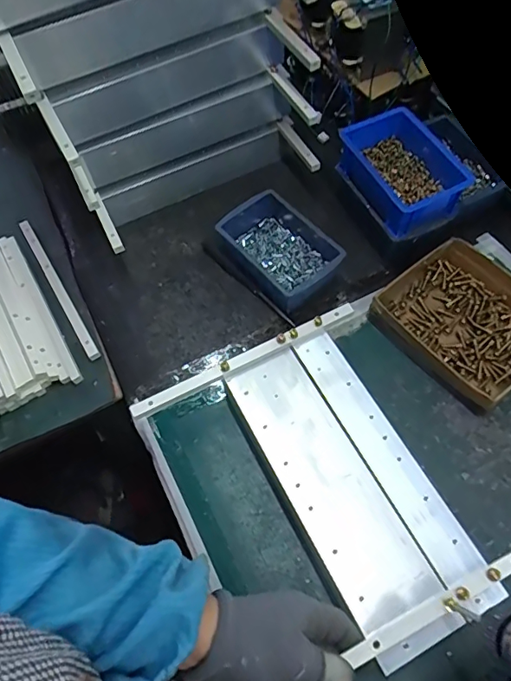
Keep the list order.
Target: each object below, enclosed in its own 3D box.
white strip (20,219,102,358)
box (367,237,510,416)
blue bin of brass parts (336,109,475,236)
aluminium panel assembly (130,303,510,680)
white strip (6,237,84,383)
[{"bbox_3d":[-0.255,-0.069,0.618,0.014,0.016,0.245,-31,64,-12],"label":"white strip"},{"bbox_3d":[0.242,-0.025,0.549,0.159,0.037,0.174,-37,65,-15],"label":"box"},{"bbox_3d":[0.182,-0.211,0.598,0.116,0.052,0.153,-25,63,-10],"label":"blue bin of brass parts"},{"bbox_3d":[0.056,0.129,0.435,0.220,0.021,0.291,-28,63,-11],"label":"aluminium panel assembly"},{"bbox_3d":[-0.269,-0.046,0.603,0.012,0.008,0.246,-30,64,-12],"label":"white strip"}]

